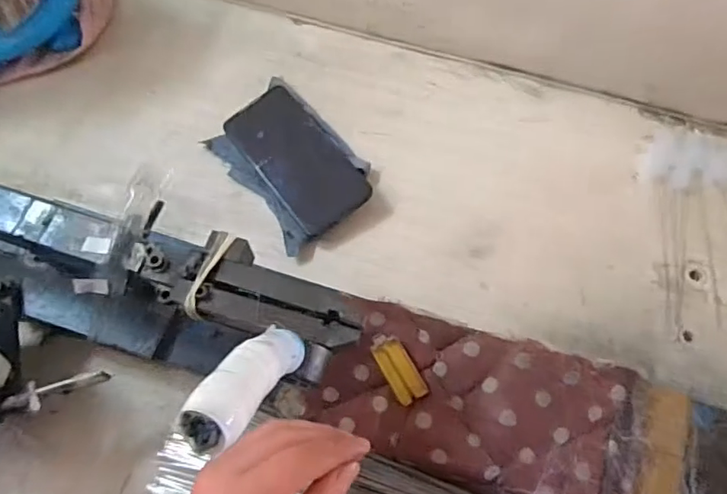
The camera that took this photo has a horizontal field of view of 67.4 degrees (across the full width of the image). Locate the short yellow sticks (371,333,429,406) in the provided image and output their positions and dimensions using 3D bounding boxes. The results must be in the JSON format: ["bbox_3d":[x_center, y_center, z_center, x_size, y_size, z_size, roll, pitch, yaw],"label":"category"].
[{"bbox_3d":[0.026,0.092,0.417,0.024,0.005,0.055,-27,70,-12],"label":"short yellow sticks"}]

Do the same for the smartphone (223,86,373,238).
[{"bbox_3d":[-0.067,-0.089,0.543,0.079,0.009,0.156,-40,75,-7],"label":"smartphone"}]

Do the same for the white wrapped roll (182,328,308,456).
[{"bbox_3d":[-0.052,0.060,0.258,0.025,0.096,0.024,3,103,15],"label":"white wrapped roll"}]

